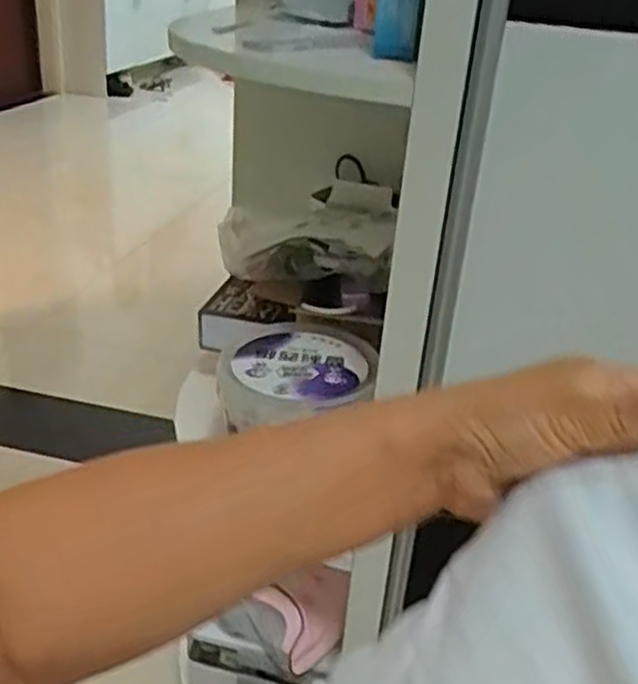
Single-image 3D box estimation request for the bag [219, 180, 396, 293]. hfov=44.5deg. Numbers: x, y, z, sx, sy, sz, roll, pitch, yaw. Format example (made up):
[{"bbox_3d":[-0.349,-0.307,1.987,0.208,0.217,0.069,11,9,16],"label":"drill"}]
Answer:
[{"bbox_3d":[-0.014,-0.136,0.995,0.218,0.105,0.128,8,28,7],"label":"bag"}]

